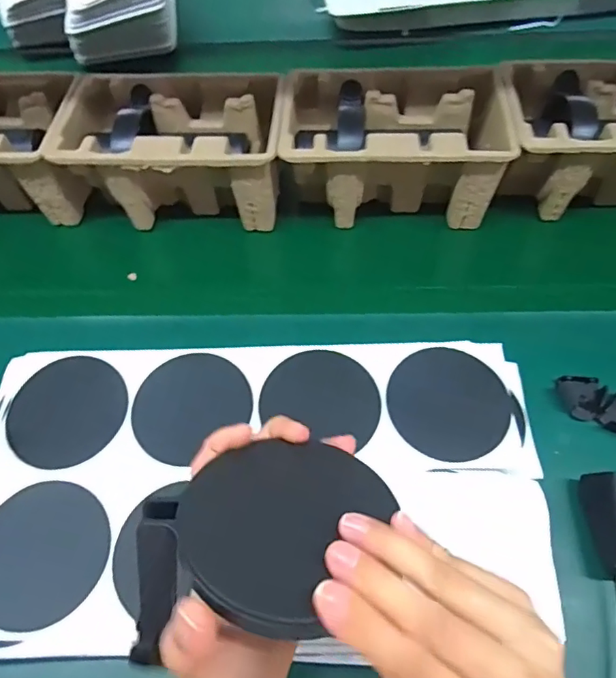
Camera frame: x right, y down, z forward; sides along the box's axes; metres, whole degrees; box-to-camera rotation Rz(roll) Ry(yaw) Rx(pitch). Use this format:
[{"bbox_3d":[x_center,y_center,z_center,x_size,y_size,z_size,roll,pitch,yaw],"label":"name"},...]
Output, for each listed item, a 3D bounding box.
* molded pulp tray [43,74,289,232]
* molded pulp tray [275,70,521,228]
[{"bbox_3d":[-0.140,-0.201,0.561,0.225,0.100,0.138,2,59,4],"label":"molded pulp tray"},{"bbox_3d":[0.088,-0.204,0.554,0.225,0.100,0.143,1,59,3],"label":"molded pulp tray"}]

